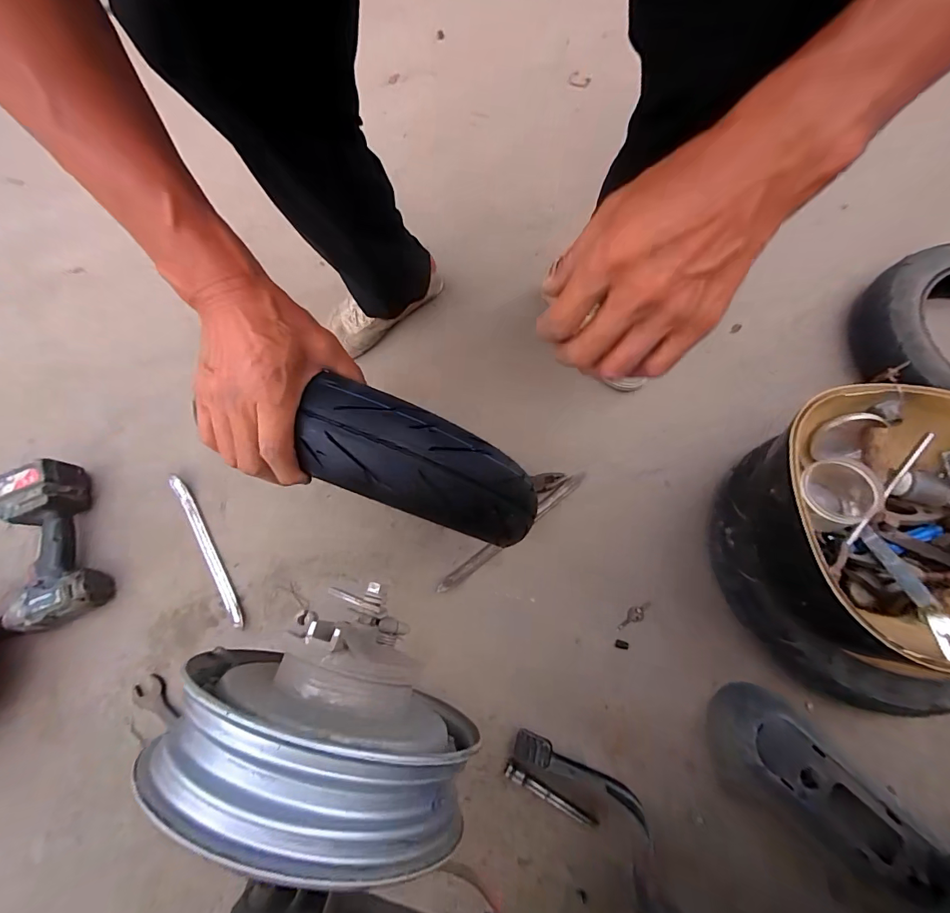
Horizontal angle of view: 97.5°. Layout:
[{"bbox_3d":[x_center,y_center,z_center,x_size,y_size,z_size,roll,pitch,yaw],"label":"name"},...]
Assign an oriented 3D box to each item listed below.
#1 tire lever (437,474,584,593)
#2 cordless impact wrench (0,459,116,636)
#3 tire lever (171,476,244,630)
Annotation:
[{"bbox_3d":[0.062,0.118,0.659,0.290,0.017,0.023,-38,74,-11],"label":"tire lever"},{"bbox_3d":[-0.672,0.145,0.639,0.148,0.086,0.234,-26,72,-7],"label":"cordless impact wrench"},{"bbox_3d":[-0.429,0.146,0.666,0.021,0.014,0.282,-32,73,-9],"label":"tire lever"}]

